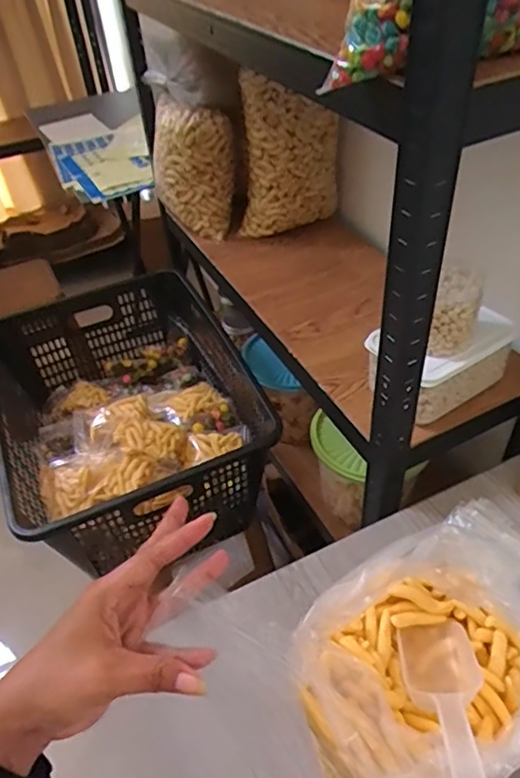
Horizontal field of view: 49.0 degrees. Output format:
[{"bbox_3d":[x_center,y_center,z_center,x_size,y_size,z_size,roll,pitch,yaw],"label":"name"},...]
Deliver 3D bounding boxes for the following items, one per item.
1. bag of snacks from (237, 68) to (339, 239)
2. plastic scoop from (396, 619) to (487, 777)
[{"bbox_3d":[0.051,-0.439,1.124,0.199,0.291,0.073,-3,45,2],"label":"bag of snacks"},{"bbox_3d":[0.131,0.223,0.407,0.056,0.038,0.145,0,13,7],"label":"plastic scoop"}]

